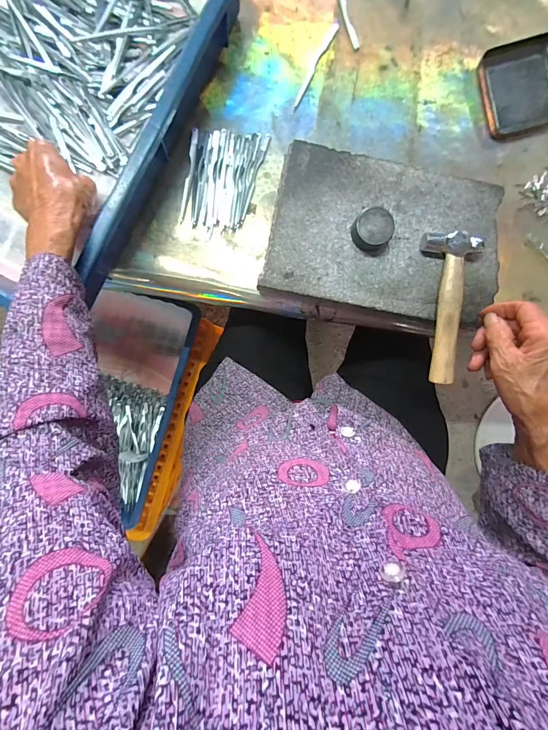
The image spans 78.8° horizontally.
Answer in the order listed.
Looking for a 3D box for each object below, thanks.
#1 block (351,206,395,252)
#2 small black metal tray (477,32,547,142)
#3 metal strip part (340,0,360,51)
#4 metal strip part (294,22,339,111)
[{"bbox_3d":[0.100,-0.137,0.337,0.035,0.022,0.037,0,92,-2],"label":"block"},{"bbox_3d":[0.301,-0.335,0.400,0.105,0.012,0.100,-19,93,-1],"label":"small black metal tray"},{"bbox_3d":[0.086,-0.414,0.393,0.010,0.004,0.081,-17,91,-4],"label":"metal strip part"},{"bbox_3d":[0.047,-0.347,0.385,0.009,0.004,0.106,28,88,-4],"label":"metal strip part"}]

